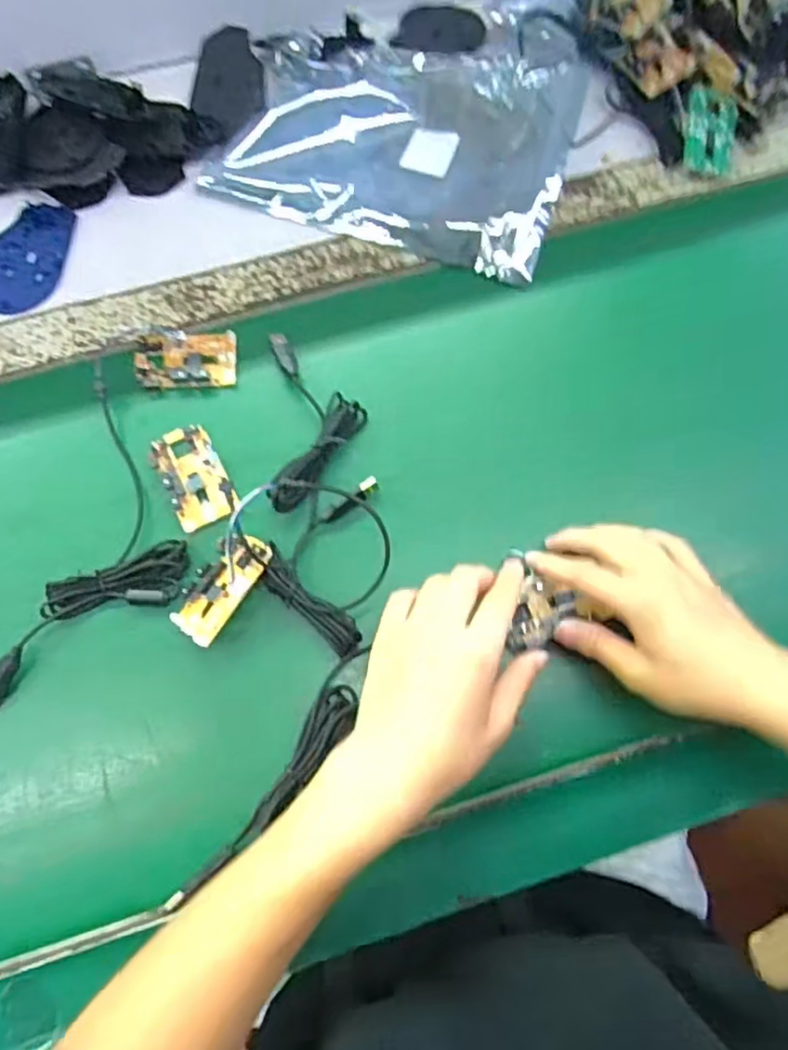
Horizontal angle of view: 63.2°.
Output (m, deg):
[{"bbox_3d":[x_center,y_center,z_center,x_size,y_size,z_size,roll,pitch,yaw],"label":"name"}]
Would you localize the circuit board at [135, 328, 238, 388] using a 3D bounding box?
[{"bbox_3d":[-0.164,-0.134,0.508,0.077,0.011,0.052,0,75,0],"label":"circuit board"}]

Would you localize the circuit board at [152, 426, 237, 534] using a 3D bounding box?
[{"bbox_3d":[-0.150,-0.036,0.477,0.044,0.012,0.078,-28,77,-7],"label":"circuit board"}]

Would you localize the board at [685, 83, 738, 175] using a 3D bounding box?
[{"bbox_3d":[0.284,-0.353,0.572,0.044,0.010,0.081,8,75,2],"label":"board"}]

